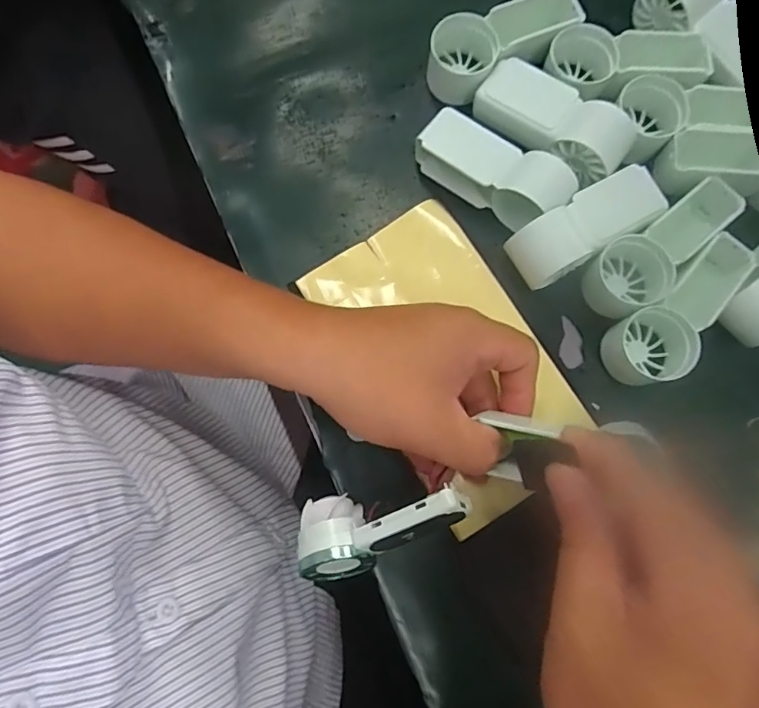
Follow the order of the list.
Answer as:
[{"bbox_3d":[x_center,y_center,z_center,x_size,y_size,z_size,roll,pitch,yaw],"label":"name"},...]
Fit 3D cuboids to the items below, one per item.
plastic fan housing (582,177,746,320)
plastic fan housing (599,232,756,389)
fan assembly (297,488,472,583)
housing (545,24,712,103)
[{"bbox_3d":[0.165,-0.060,0.305,0.099,0.034,0.038,-33,82,-7],"label":"plastic fan housing"},{"bbox_3d":[0.170,-0.025,0.297,0.040,0.034,0.099,45,81,7],"label":"plastic fan housing"},{"bbox_3d":[-0.001,0.085,0.260,0.089,0.031,0.041,-23,79,21],"label":"fan assembly"},{"bbox_3d":[0.149,-0.174,0.326,0.091,0.034,0.048,-5,79,-3],"label":"housing"}]

